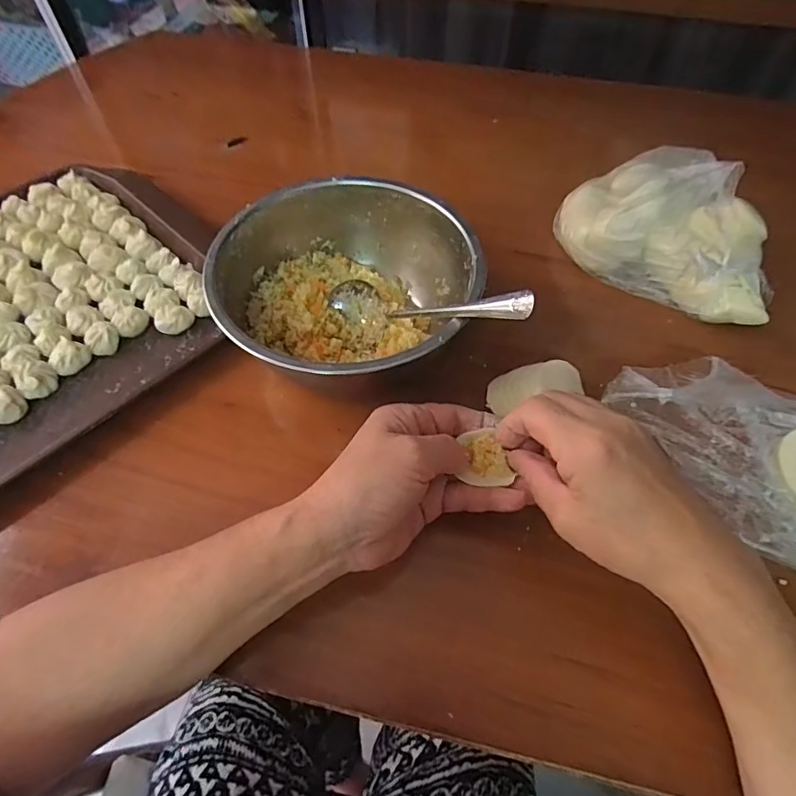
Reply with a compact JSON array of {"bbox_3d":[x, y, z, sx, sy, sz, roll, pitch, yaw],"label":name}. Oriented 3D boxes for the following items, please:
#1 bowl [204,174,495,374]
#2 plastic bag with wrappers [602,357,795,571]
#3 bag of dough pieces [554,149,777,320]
[{"bbox_3d":[-0.035,-0.088,0.376,0.180,0.078,0.171,0,57,0],"label":"bowl"},{"bbox_3d":[0.251,0.039,0.334,0.126,0.042,0.186,-25,61,-16],"label":"plastic bag with wrappers"},{"bbox_3d":[0.235,-0.145,0.416,0.110,0.087,0.186,-39,65,-23],"label":"bag of dough pieces"}]

